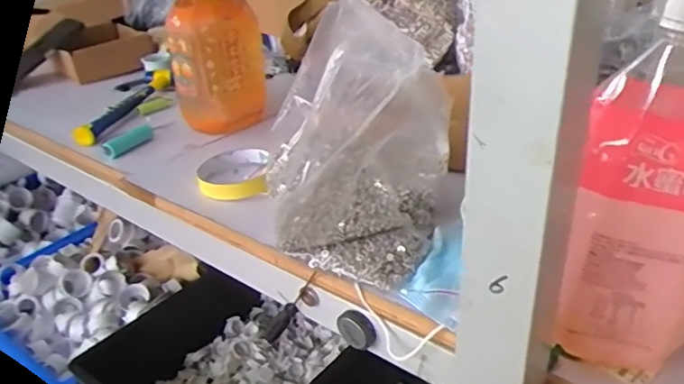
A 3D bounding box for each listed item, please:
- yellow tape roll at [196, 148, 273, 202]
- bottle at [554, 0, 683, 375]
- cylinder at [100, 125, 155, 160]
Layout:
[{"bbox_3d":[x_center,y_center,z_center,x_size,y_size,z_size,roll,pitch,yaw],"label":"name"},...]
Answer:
[{"bbox_3d":[-0.110,-0.021,0.602,0.071,0.022,0.085,-6,30,-2],"label":"yellow tape roll"},{"bbox_3d":[0.163,0.007,0.315,0.079,0.182,0.064,5,31,17],"label":"bottle"},{"bbox_3d":[-0.256,-0.061,0.703,0.024,0.018,0.068,12,34,28],"label":"cylinder"}]

